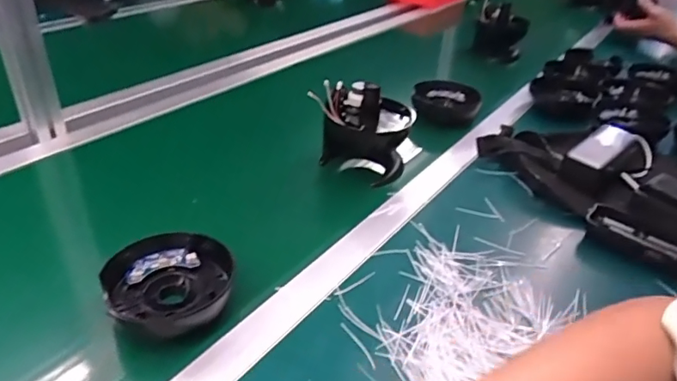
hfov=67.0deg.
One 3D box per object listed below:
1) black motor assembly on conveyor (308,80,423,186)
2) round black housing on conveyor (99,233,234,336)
[{"bbox_3d":[0.036,-0.077,0.700,0.133,0.149,0.098,-3,34,-9],"label":"black motor assembly on conveyor"},{"bbox_3d":[-0.155,0.090,0.473,0.109,0.047,0.108,2,34,-1],"label":"round black housing on conveyor"}]

